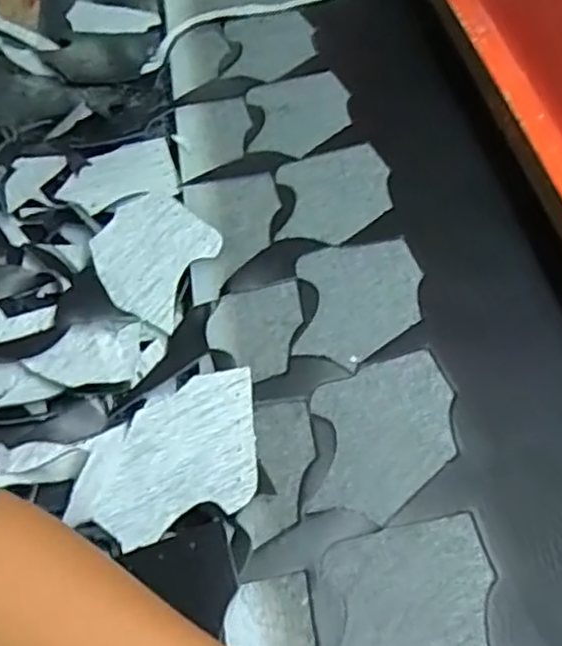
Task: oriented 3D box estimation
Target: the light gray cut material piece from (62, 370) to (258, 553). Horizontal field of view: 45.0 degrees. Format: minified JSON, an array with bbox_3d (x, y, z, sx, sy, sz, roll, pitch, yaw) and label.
[{"bbox_3d":[-0.075,0.087,0.442,0.123,0.030,0.096,-11,56,-13],"label":"light gray cut material piece"}]

